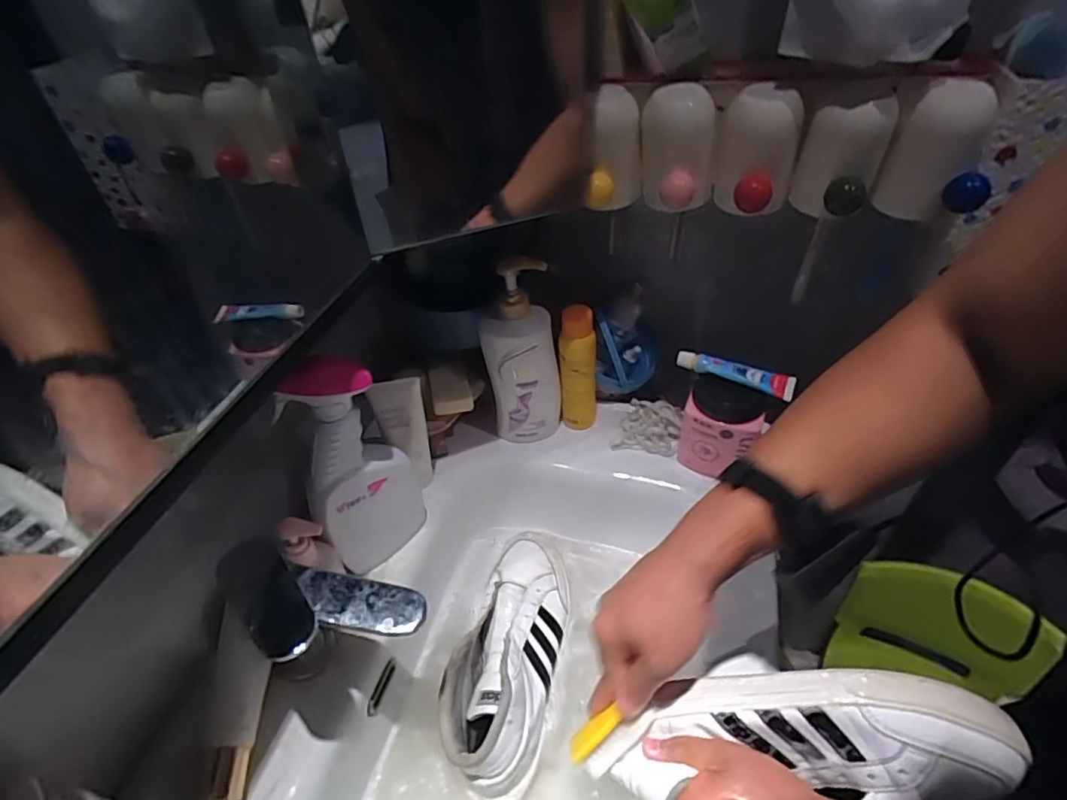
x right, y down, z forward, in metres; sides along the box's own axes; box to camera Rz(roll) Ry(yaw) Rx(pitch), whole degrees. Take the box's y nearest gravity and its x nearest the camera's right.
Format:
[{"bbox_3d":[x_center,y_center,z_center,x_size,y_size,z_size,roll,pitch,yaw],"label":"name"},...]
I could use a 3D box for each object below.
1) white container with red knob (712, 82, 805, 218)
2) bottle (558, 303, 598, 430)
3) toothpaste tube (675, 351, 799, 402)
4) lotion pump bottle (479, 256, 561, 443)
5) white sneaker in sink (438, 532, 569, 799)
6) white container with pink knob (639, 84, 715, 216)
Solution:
[{"bbox_3d":[0.209,-0.234,0.529,0.072,0.099,0.063,12,45,16],"label":"white container with red knob"},{"bbox_3d":[0.057,-0.034,0.695,0.044,0.171,0.034,1,43,5],"label":"bottle"},{"bbox_3d":[0.222,-0.030,0.618,0.126,0.021,0.028,12,45,16],"label":"toothpaste tube"},{"bbox_3d":[-0.013,-0.051,0.661,0.087,0.238,0.040,-6,43,-2],"label":"lotion pump bottle"},{"bbox_3d":[-0.021,0.253,0.602,0.093,0.083,0.276,7,44,11],"label":"white sneaker in sink"},{"bbox_3d":[0.140,-0.241,0.541,0.072,0.095,0.066,8,44,13],"label":"white container with pink knob"}]

